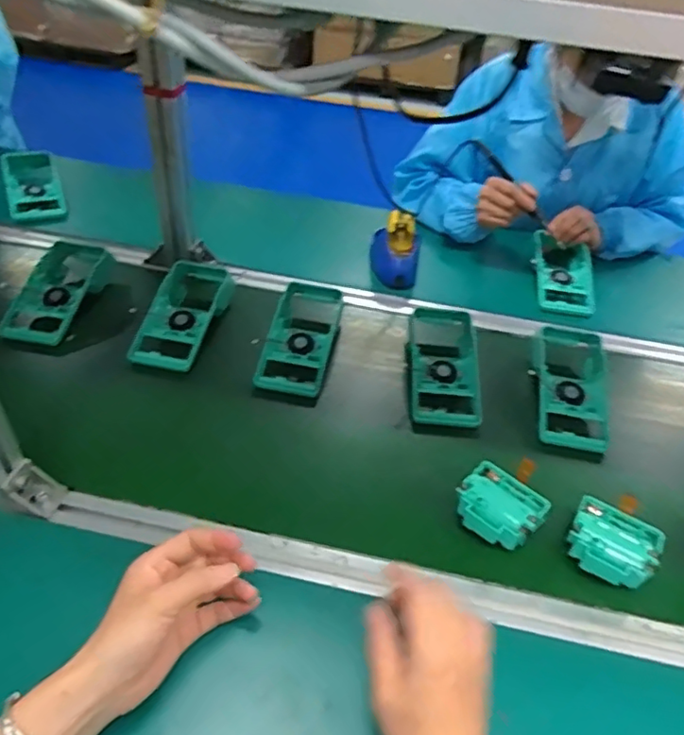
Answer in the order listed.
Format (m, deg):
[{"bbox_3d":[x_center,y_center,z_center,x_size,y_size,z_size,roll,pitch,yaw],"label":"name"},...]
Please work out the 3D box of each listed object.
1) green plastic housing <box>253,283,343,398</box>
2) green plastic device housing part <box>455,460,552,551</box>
[{"bbox_3d":[-0.052,-0.045,0.768,0.083,0.042,0.187,11,41,5],"label":"green plastic housing"},{"bbox_3d":[0.154,0.137,0.567,0.077,0.026,0.066,31,46,26],"label":"green plastic device housing part"}]

